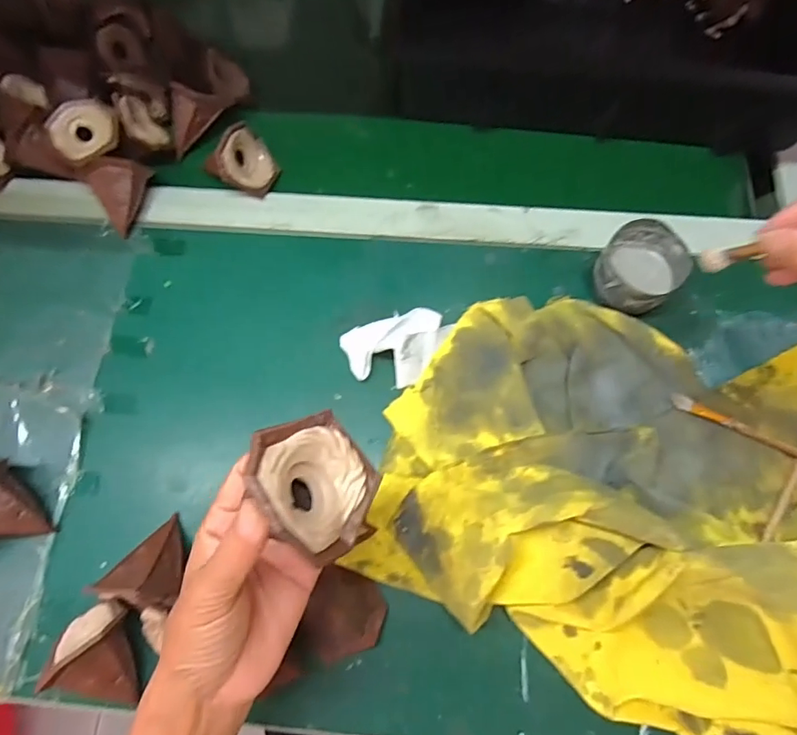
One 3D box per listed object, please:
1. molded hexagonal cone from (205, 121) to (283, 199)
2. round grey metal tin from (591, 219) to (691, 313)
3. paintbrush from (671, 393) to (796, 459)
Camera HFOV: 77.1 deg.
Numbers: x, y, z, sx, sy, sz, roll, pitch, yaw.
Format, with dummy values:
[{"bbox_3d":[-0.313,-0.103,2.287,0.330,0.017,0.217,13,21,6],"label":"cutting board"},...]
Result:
[{"bbox_3d":[-0.144,-0.196,0.478,0.040,0.049,0.063,31,76,11],"label":"molded hexagonal cone"},{"bbox_3d":[0.202,-0.080,0.423,0.067,0.047,0.070,0,72,2],"label":"round grey metal tin"},{"bbox_3d":[0.299,0.060,0.391,0.167,0.016,0.013,27,75,10],"label":"paintbrush"}]

